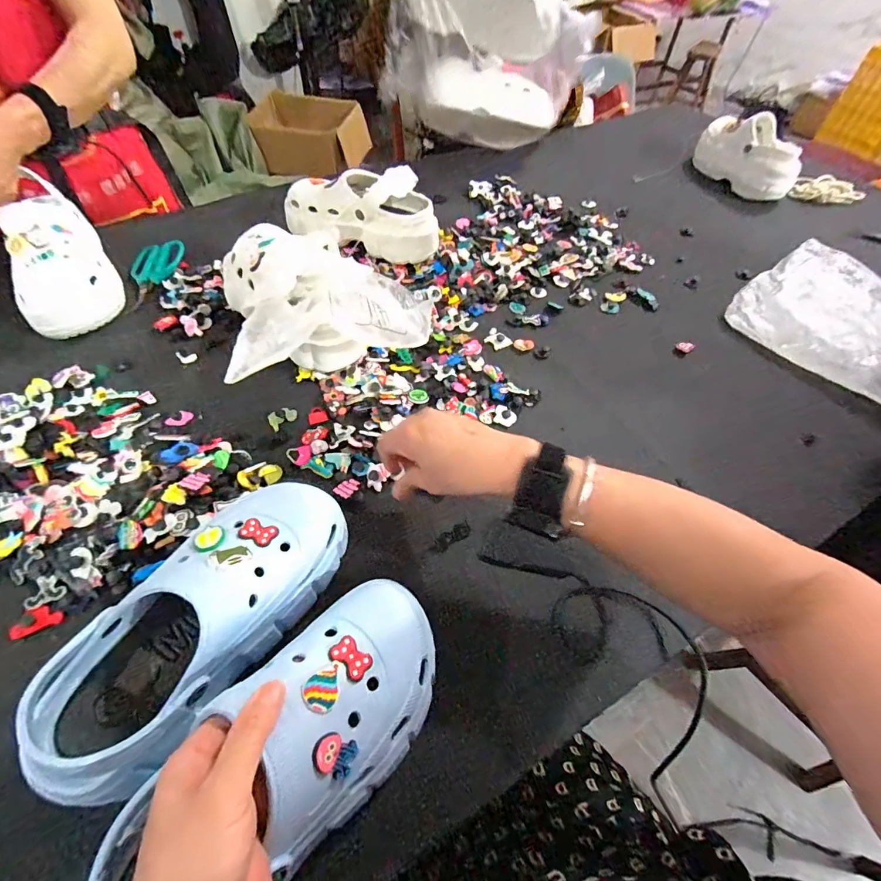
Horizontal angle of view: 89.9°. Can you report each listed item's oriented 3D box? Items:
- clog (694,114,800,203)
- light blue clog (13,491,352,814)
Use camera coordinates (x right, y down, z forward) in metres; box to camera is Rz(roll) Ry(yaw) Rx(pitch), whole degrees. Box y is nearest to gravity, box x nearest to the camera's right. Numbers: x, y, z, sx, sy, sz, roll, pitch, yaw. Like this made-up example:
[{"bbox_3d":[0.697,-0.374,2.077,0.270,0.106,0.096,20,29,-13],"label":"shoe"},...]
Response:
[{"bbox_3d":[0.653,-0.601,0.925,0.090,0.112,0.228,-8,55,-9],"label":"clog"},{"bbox_3d":[-0.175,0.129,0.334,0.099,0.095,0.241,28,57,16],"label":"light blue clog"}]

